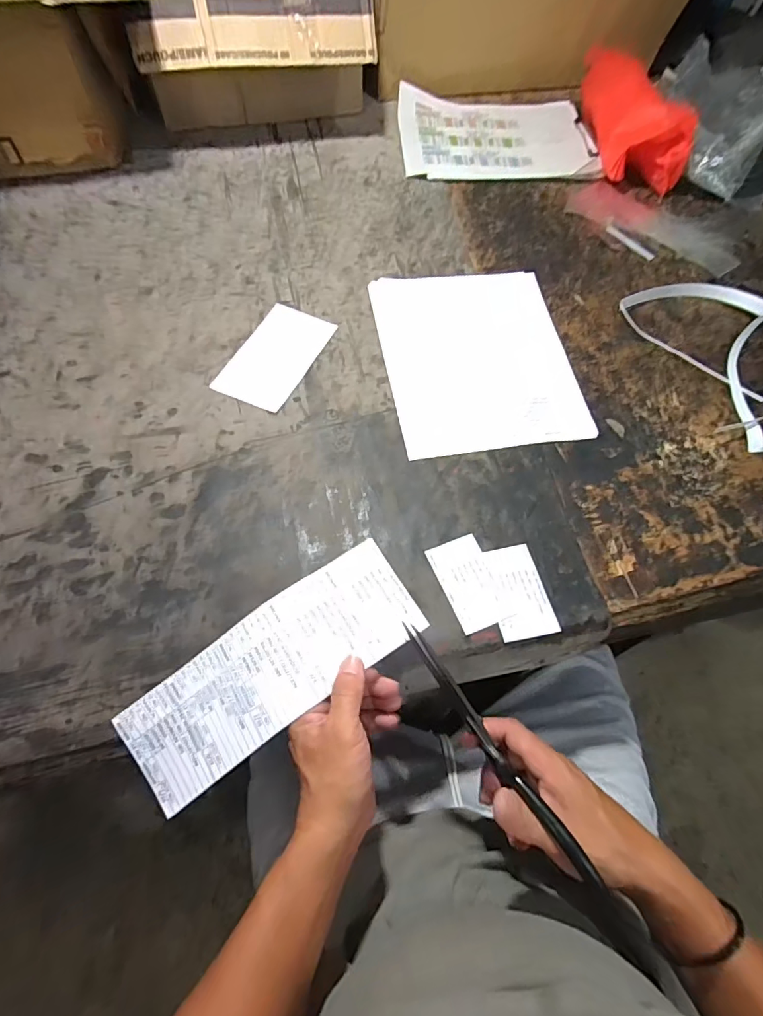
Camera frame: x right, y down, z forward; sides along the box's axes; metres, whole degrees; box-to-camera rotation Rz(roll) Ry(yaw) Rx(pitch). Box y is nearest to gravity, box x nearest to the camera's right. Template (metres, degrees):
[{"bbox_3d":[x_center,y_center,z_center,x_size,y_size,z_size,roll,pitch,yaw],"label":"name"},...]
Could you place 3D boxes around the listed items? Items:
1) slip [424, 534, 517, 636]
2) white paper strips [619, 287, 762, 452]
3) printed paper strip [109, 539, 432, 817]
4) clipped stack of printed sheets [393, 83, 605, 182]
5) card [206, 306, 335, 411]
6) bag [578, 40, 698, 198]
[{"bbox_3d":[0.085,0.071,0.457,0.053,0.008,0.090,-18,66,-12],"label":"slip"},{"bbox_3d":[0.474,-0.205,0.592,0.220,0.053,0.266,-20,67,-13],"label":"white paper strips"},{"bbox_3d":[-0.089,0.130,0.380,0.250,0.026,0.088,-36,71,-5],"label":"printed paper strip"},{"bbox_3d":[0.195,-0.652,0.819,0.324,0.025,0.250,-3,64,-5],"label":"clipped stack of printed sheets"},{"bbox_3d":[-0.129,-0.189,0.580,0.091,0.004,0.156,23,65,8],"label":"card"},{"bbox_3d":[0.412,-0.665,0.791,0.106,0.102,0.308,-2,64,-4],"label":"bag"}]

